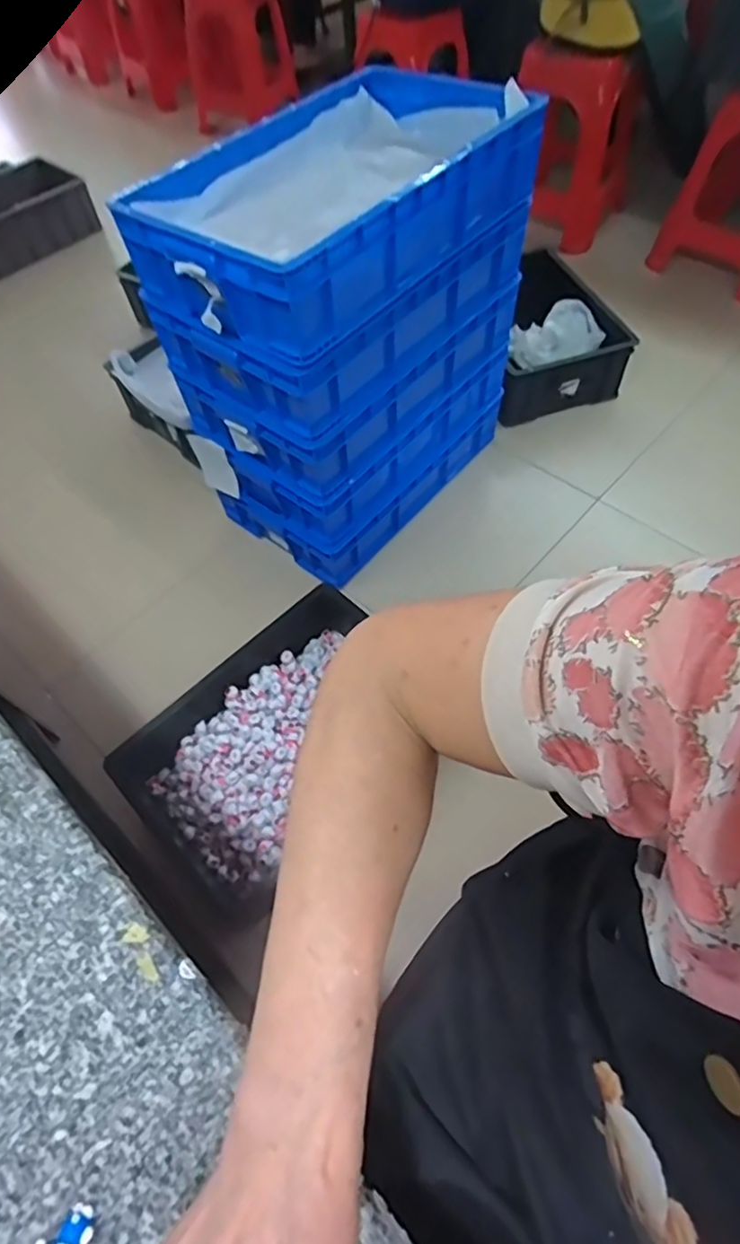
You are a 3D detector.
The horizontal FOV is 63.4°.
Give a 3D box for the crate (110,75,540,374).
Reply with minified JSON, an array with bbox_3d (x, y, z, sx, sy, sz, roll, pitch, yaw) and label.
[{"bbox_3d":[-0.051,-0.765,1.069,0.431,0.159,0.739,33,66,22],"label":"crate"}]

